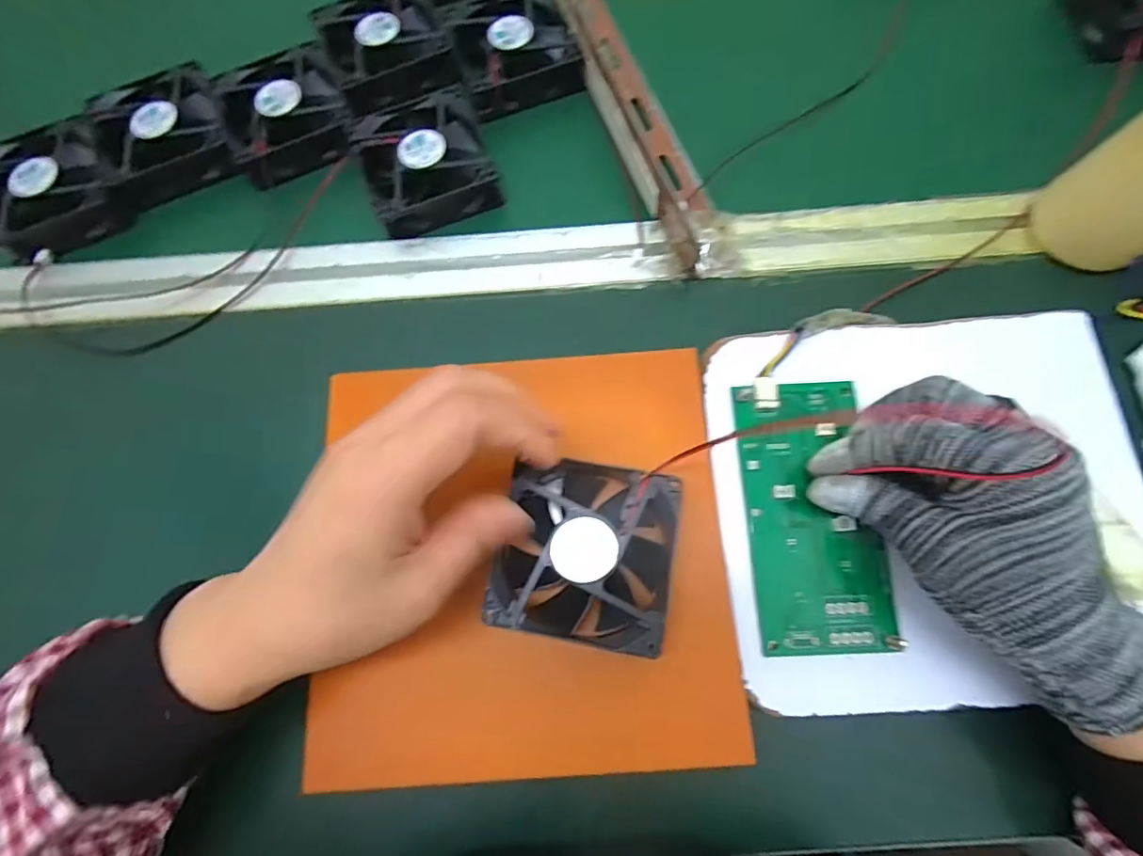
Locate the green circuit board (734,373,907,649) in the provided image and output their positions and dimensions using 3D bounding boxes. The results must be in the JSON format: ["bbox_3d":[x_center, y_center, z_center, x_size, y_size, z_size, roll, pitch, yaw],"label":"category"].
[{"bbox_3d":[0.120,0.041,0.265,0.064,0.008,0.134,-5,76,0],"label":"green circuit board"}]

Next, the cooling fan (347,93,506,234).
[{"bbox_3d":[-0.093,-0.173,0.343,0.080,0.026,0.084,-24,71,-4],"label":"cooling fan"}]

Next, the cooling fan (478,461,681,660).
[{"bbox_3d":[0.007,0.057,0.245,0.078,0.027,0.079,10,74,5],"label":"cooling fan"}]

